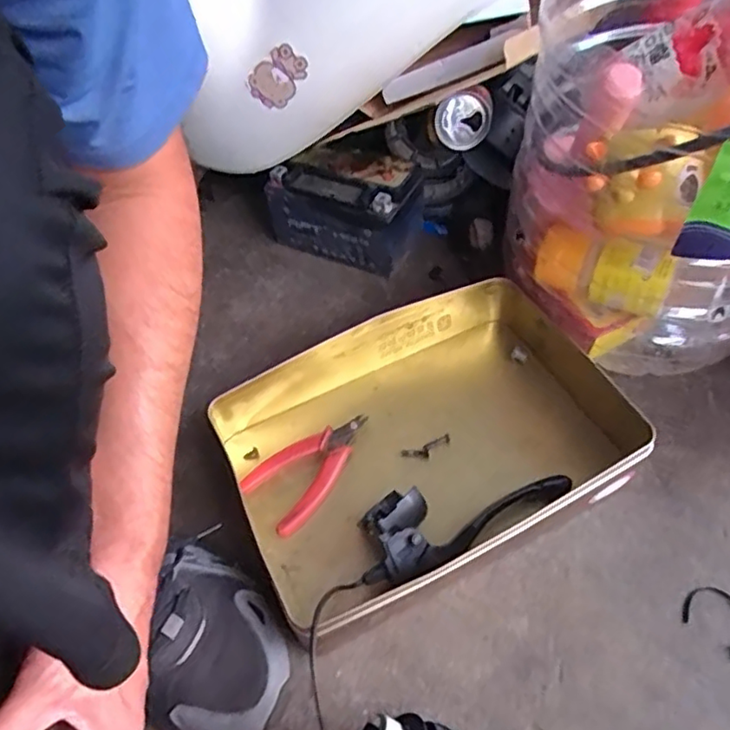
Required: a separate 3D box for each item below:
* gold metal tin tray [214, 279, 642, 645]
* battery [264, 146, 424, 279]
[{"bbox_3d":[0.046,0.058,0.505,0.297,0.061,0.225,-26,55,-14],"label":"gold metal tin tray"},{"bbox_3d":[-0.019,-0.173,0.663,0.155,0.096,0.103,20,57,20],"label":"battery"}]

